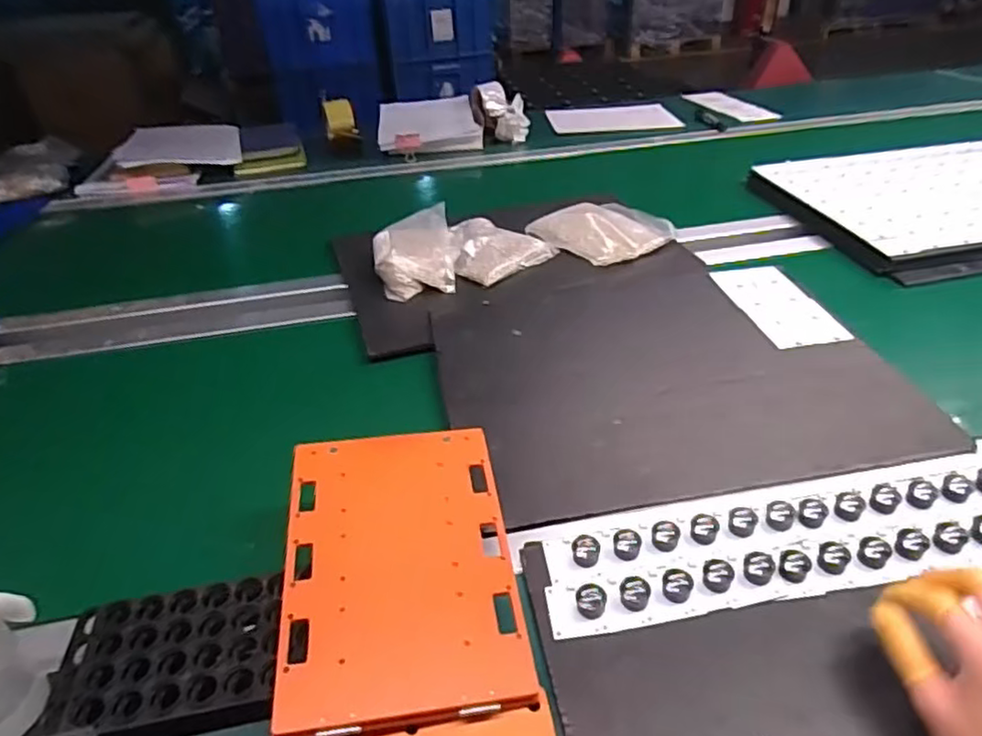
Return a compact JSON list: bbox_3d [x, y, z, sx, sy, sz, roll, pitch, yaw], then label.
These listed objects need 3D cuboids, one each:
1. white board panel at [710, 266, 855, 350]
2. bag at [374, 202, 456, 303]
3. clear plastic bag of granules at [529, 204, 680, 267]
[{"bbox_3d":[0.362,-0.083,0.825,0.092,0.007,0.183,-11,39,-5],"label":"white board panel"},{"bbox_3d":[-0.108,-0.158,0.908,0.116,0.056,0.151,-6,36,-5],"label":"bag"},{"bbox_3d":[0.162,-0.205,0.976,0.155,0.030,0.175,-28,43,-30],"label":"clear plastic bag of granules"}]

